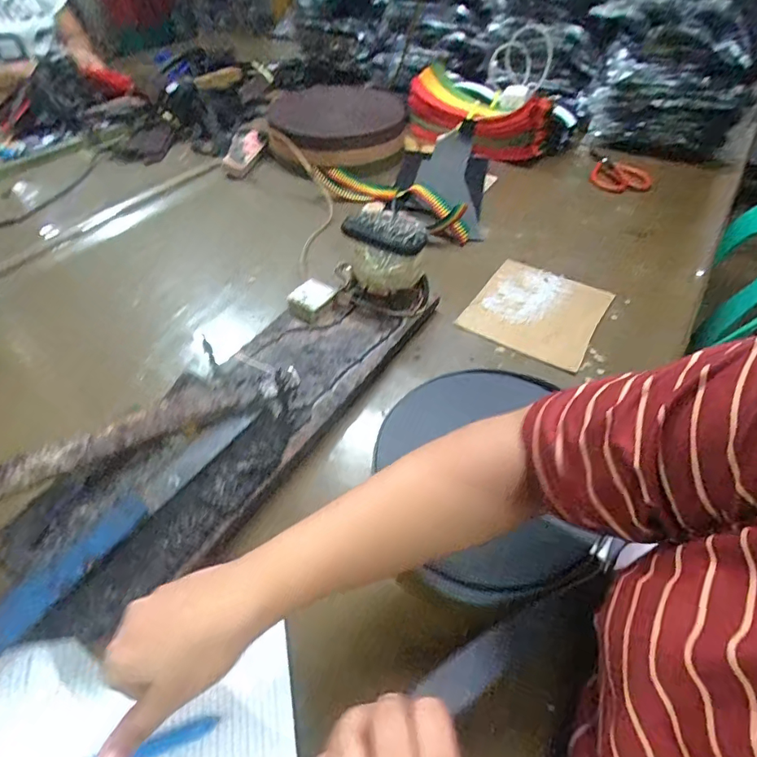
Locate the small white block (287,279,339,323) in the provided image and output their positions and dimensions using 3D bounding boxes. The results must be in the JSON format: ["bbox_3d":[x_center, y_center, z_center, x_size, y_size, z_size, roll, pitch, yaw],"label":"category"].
[{"bbox_3d":[-0.084,-0.098,0.594,0.046,0.023,0.052,29,54,26],"label":"small white block"}]

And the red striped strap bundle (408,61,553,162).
[{"bbox_3d":[0.215,-0.552,0.984,0.296,0.106,0.164,28,53,25],"label":"red striped strap bundle"}]

